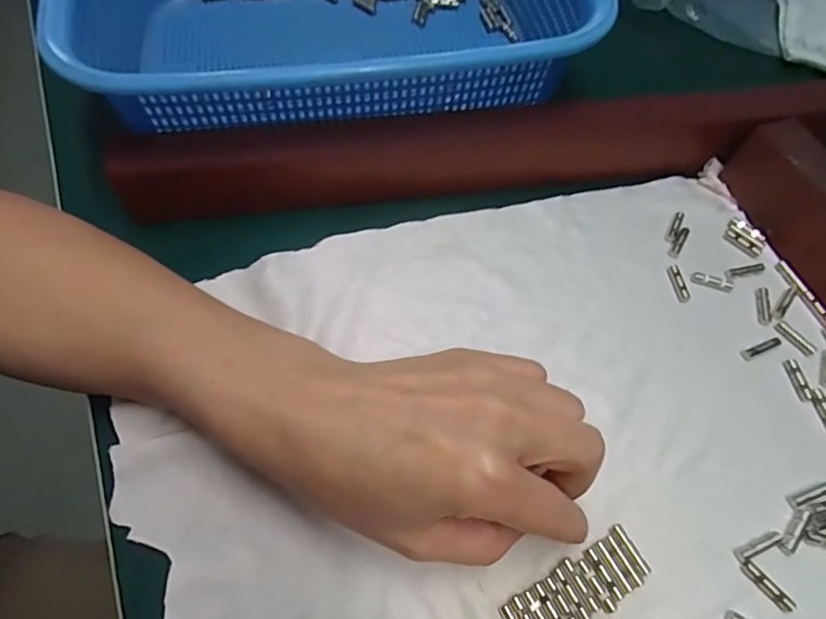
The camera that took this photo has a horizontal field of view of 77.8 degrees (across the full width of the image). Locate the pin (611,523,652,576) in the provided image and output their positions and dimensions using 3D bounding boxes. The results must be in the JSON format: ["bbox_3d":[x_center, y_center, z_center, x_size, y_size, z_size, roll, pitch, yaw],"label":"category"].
[{"bbox_3d":[0.087,0.096,0.205,0.005,0.004,0.020,-24,65,-12],"label":"pin"}]

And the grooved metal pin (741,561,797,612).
[{"bbox_3d":[0.139,0.109,0.200,0.005,0.004,0.021,-38,68,-18],"label":"grooved metal pin"}]

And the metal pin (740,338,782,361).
[{"bbox_3d":[0.171,0.019,0.250,0.022,0.004,0.005,-20,64,-10],"label":"metal pin"}]

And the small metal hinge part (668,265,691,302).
[{"bbox_3d":[0.139,-0.014,0.268,0.005,0.004,0.020,-9,62,-5],"label":"small metal hinge part"}]

